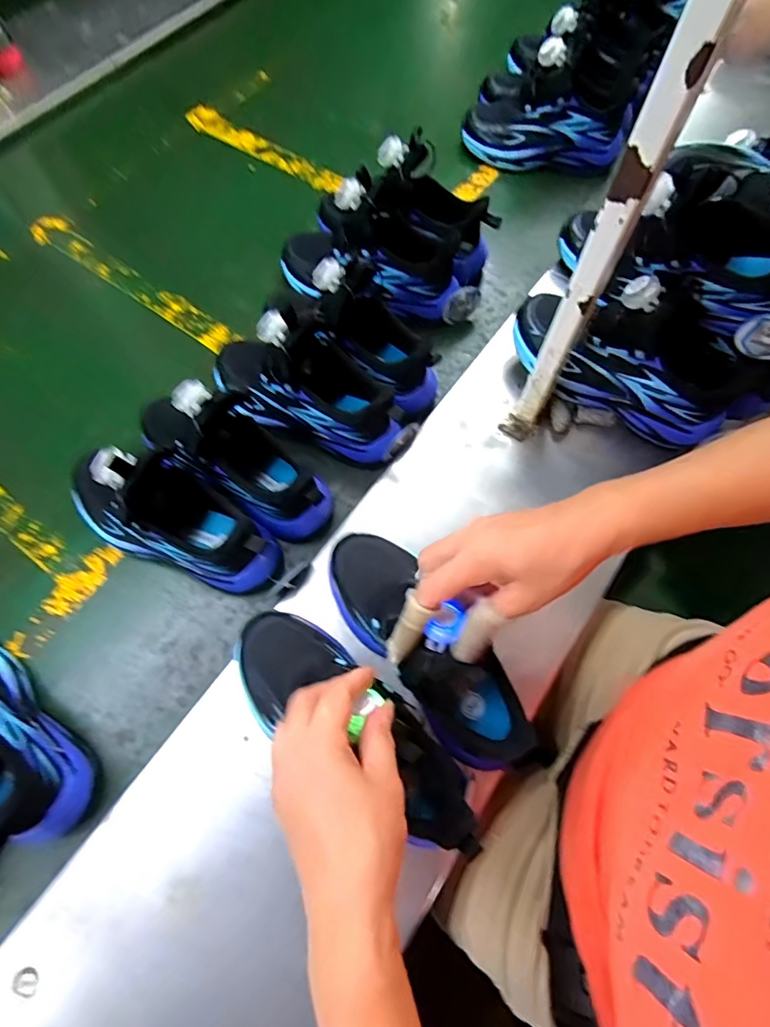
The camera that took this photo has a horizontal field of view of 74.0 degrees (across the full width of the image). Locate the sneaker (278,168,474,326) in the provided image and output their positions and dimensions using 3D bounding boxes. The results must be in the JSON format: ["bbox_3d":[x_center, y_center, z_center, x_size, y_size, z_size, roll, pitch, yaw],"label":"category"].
[{"bbox_3d":[-0.005,-0.306,0.581,0.233,0.138,0.091,14,67,6],"label":"sneaker"}]

